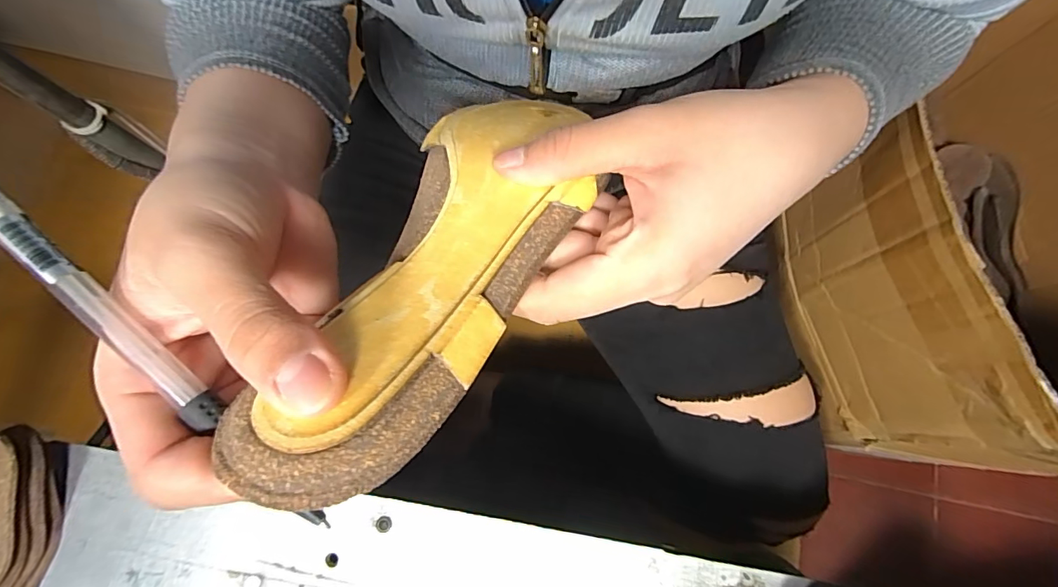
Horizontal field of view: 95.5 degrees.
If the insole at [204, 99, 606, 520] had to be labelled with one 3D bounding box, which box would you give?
[{"bbox_3d":[-0.024,-0.020,0.178,0.070,0.022,0.200,18,51,4],"label":"insole"}]

